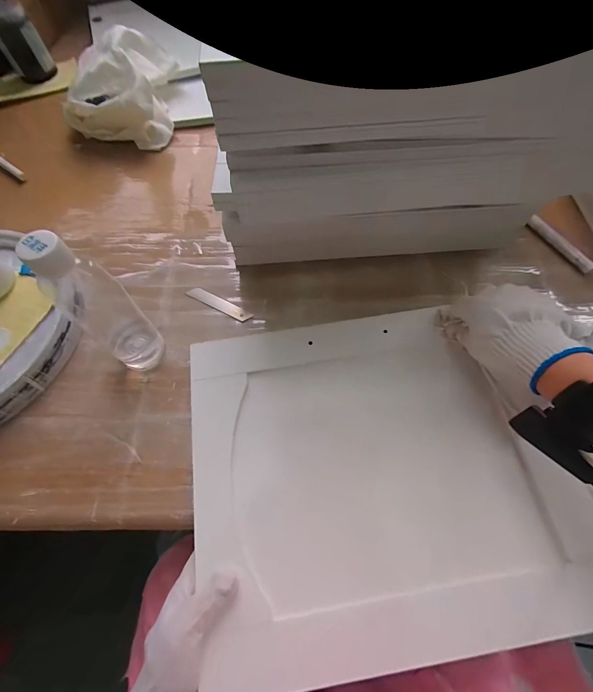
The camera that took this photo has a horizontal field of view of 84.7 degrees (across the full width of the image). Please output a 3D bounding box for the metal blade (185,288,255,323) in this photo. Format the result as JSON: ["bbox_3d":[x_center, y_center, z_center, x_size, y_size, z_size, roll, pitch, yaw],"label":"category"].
[{"bbox_3d":[-0.106,-0.058,0.444,0.098,0.004,0.020,27,68,15],"label":"metal blade"}]

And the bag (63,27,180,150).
[{"bbox_3d":[-0.320,-0.457,0.595,0.180,0.117,0.194,-5,64,0],"label":"bag"}]

